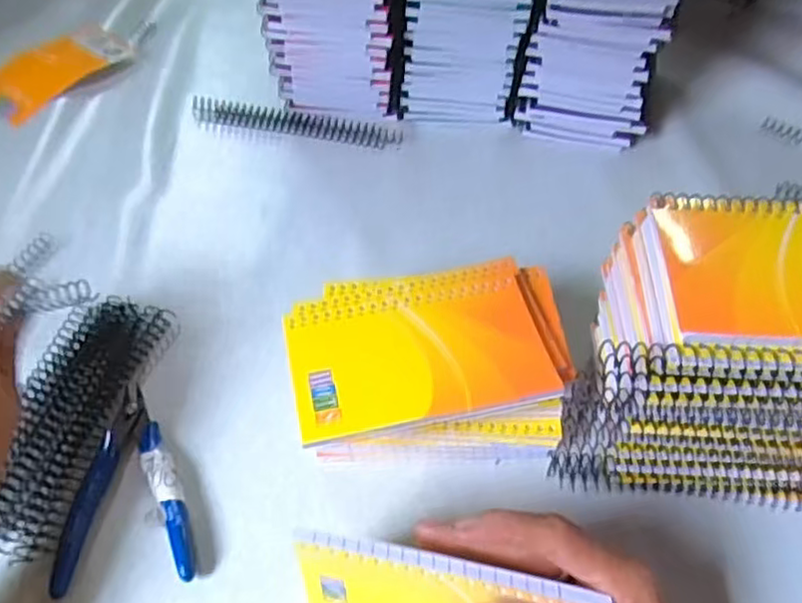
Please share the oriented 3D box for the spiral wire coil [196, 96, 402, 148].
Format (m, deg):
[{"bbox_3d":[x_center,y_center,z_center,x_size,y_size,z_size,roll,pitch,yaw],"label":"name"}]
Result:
[{"bbox_3d":[-0.091,-0.153,0.575,0.181,0.010,0.024,9,54,8],"label":"spiral wire coil"}]

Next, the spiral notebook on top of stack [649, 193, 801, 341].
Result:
[{"bbox_3d":[0.186,-0.016,0.294,0.135,0.007,0.082,3,53,4],"label":"spiral notebook on top of stack"}]

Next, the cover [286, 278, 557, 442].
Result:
[{"bbox_3d":[0.009,0.025,0.348,0.129,0.008,0.081,-8,53,-6],"label":"cover"}]

